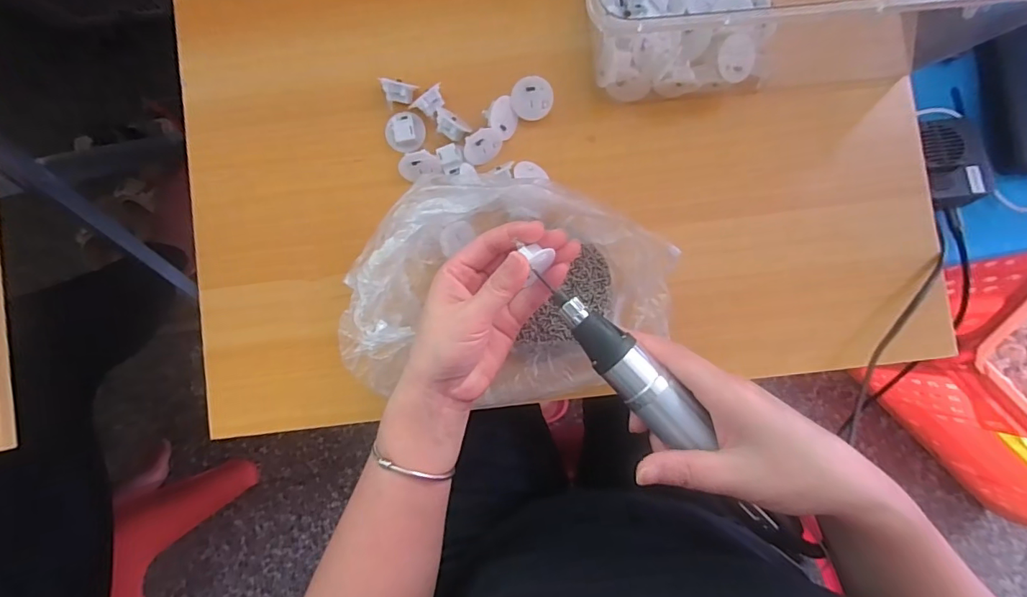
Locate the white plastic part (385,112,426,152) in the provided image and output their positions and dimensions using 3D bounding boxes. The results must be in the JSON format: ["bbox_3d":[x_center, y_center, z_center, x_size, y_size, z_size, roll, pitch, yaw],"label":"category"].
[{"bbox_3d":[-0.088,-0.135,0.392,0.030,0.012,0.030,2,88,3],"label":"white plastic part"}]

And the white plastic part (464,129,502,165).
[{"bbox_3d":[-0.025,-0.121,0.387,0.032,0.026,0.013,-35,42,-3],"label":"white plastic part"}]

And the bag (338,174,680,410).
[{"bbox_3d":[-0.005,0.001,0.366,0.234,0.081,0.163,3,88,3],"label":"bag"}]

